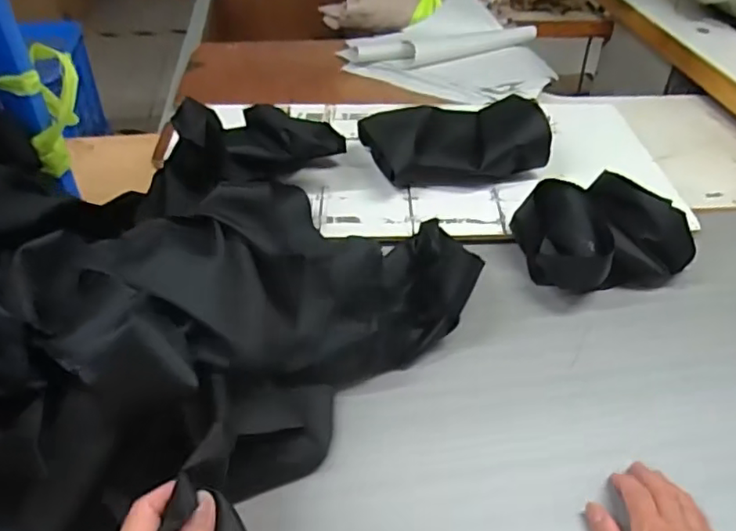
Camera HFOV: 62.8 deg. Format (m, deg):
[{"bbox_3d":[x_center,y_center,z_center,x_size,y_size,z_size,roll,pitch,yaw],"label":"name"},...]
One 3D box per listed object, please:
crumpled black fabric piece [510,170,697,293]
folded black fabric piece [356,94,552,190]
[{"bbox_3d":[0.268,-0.038,0.692,0.179,0.089,0.123,-11,43,-15],"label":"crumpled black fabric piece"},{"bbox_3d":[0.114,-0.159,0.806,0.233,0.079,0.117,-6,42,-9],"label":"folded black fabric piece"}]

